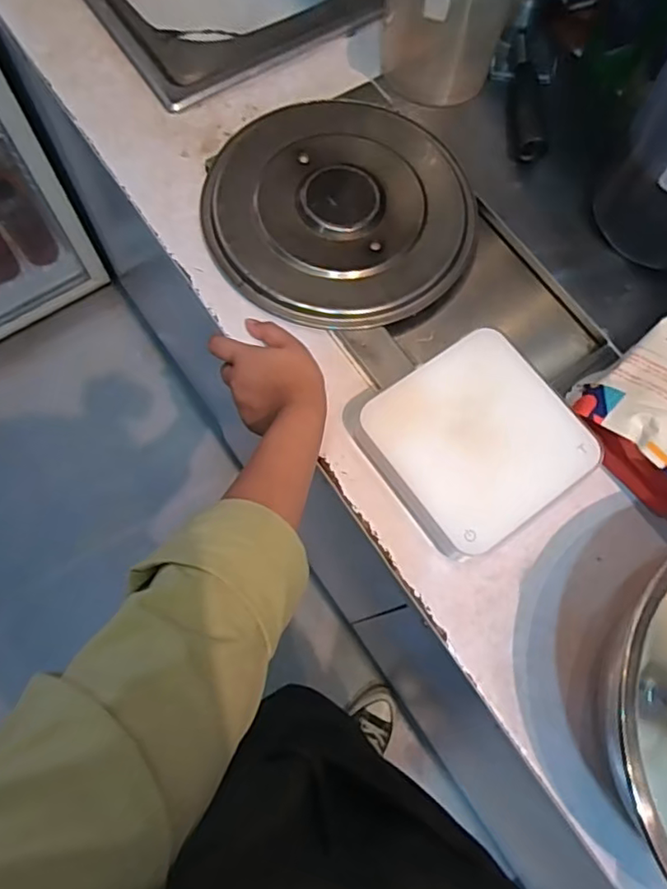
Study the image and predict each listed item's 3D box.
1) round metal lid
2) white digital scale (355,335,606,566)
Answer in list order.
[{"bbox_3d":[0.005,-0.241,0.600,0.256,0.025,0.272,1,72,-2],"label":"round metal lid"},{"bbox_3d":[0.117,0.000,0.514,0.160,0.049,0.153,-33,77,-14],"label":"white digital scale"}]

